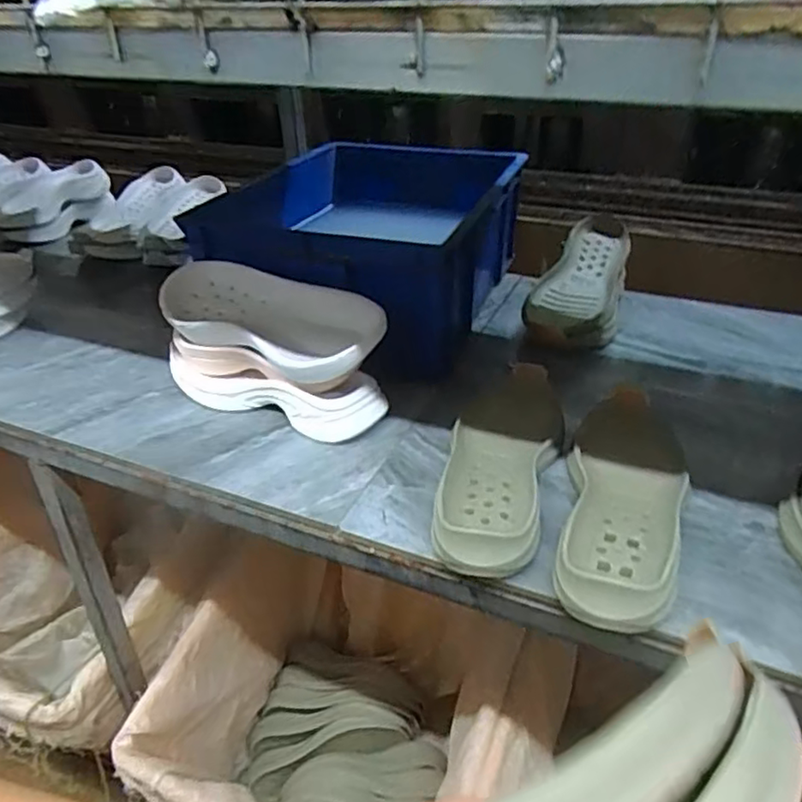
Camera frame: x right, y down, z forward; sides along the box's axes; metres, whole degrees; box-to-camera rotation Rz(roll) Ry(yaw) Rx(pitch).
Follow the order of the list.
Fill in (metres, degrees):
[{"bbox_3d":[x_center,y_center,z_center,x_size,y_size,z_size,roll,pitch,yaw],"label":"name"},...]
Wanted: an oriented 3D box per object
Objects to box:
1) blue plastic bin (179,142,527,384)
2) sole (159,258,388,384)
[{"bbox_3d":[-0.047,-0.226,0.920,0.383,0.159,0.494,10,34,16],"label":"blue plastic bin"},{"bbox_3d":[-0.143,-0.092,0.693,0.283,0.057,0.112,19,60,26],"label":"sole"}]

